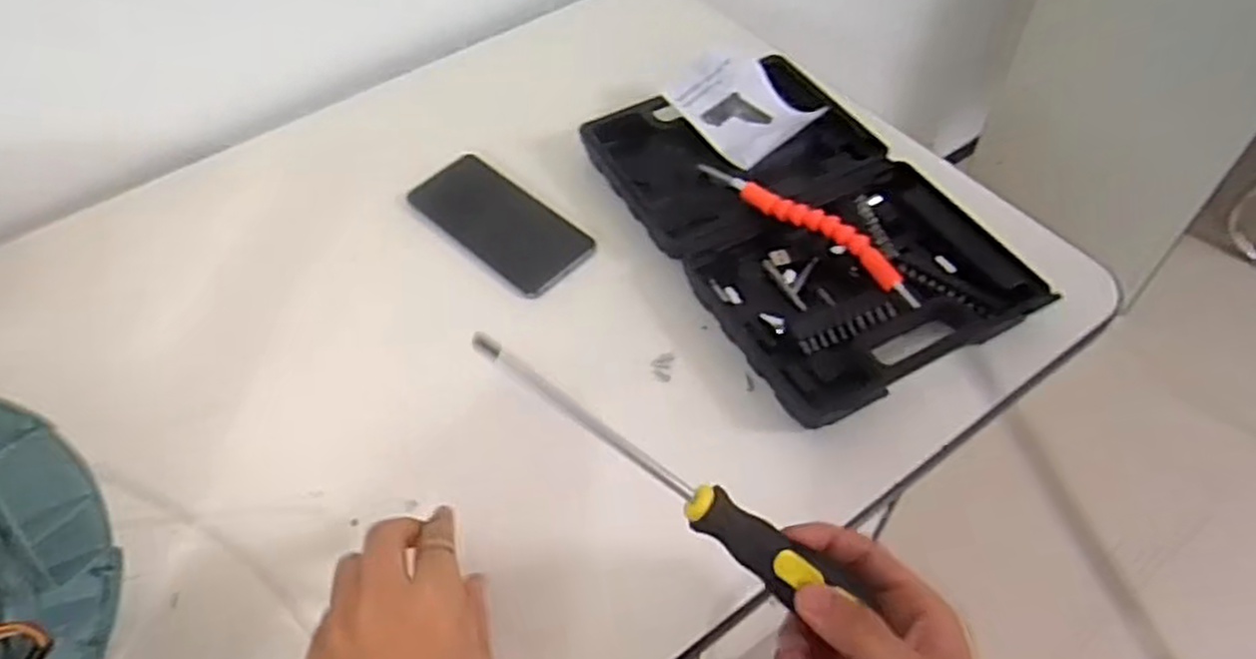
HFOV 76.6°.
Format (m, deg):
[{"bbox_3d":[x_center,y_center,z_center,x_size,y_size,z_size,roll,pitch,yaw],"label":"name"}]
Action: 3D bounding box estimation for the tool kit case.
[{"bbox_3d":[0.133,-0.087,0.632,0.204,0.047,0.331,-24,55,-16],"label":"tool kit case"}]

